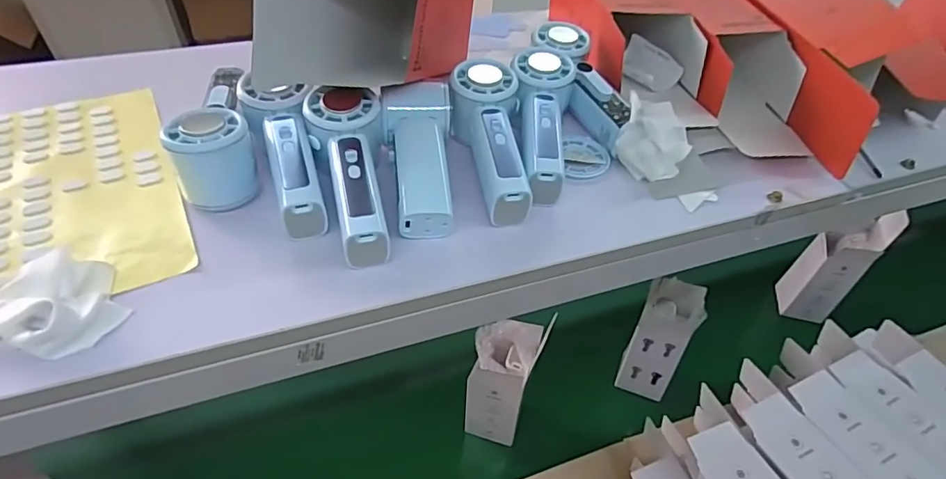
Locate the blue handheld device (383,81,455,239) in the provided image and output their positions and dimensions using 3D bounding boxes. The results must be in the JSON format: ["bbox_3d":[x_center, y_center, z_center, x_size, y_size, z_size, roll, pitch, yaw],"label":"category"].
[{"bbox_3d":[-0.042,-0.066,0.421,0.055,0.051,0.129,-3,47,-9],"label":"blue handheld device"}]

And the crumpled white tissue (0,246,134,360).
[{"bbox_3d":[-0.270,0.037,0.329,0.098,0.028,0.070,4,46,0],"label":"crumpled white tissue"}]

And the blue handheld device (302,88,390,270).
[{"bbox_3d":[-0.091,-0.048,0.399,0.057,0.059,0.150,-8,48,-13],"label":"blue handheld device"}]

